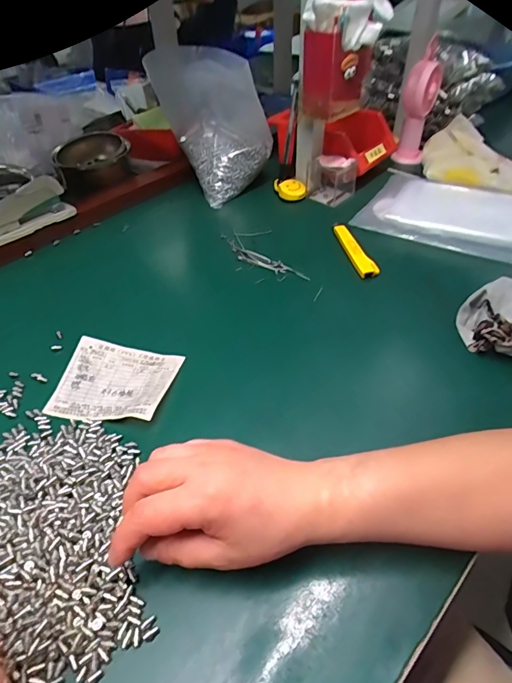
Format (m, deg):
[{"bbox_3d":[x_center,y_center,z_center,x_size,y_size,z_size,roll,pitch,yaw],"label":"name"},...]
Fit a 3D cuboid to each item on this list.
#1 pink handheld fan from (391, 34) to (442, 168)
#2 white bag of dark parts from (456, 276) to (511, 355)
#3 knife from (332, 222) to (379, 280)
[{"bbox_3d":[0.281,-0.411,0.749,0.057,0.169,0.083,10,45,13],"label":"pink handheld fan"},{"bbox_3d":[0.260,-0.025,0.443,0.092,0.035,0.102,7,45,9],"label":"white bag of dark parts"},{"bbox_3d":[0.125,-0.121,0.567,0.022,0.019,0.129,-11,44,-9],"label":"knife"}]

